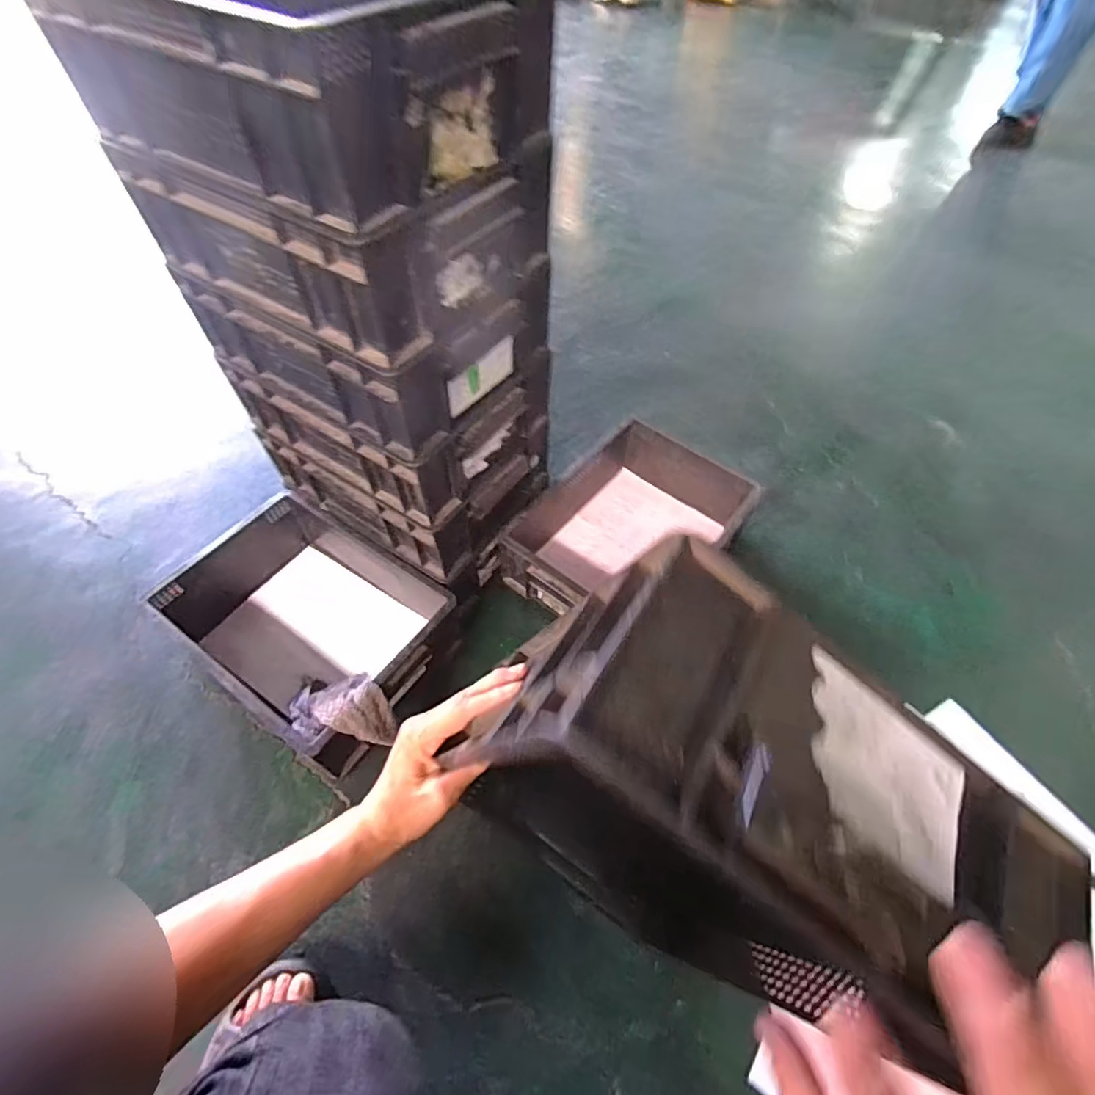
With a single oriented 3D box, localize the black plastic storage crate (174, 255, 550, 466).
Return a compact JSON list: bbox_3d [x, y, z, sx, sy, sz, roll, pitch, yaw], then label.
[{"bbox_3d":[-0.196,-0.253,0.622,0.333,0.117,0.237,29,59,19],"label":"black plastic storage crate"}]

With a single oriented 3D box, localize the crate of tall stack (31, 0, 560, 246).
[{"bbox_3d":[-0.193,-0.384,0.447,0.333,0.115,0.238,29,59,19],"label":"crate of tall stack"}]

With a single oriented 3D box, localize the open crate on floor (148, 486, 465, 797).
[{"bbox_3d":[-0.301,0.101,0.742,0.347,0.123,0.258,29,57,23],"label":"open crate on floor"}]

